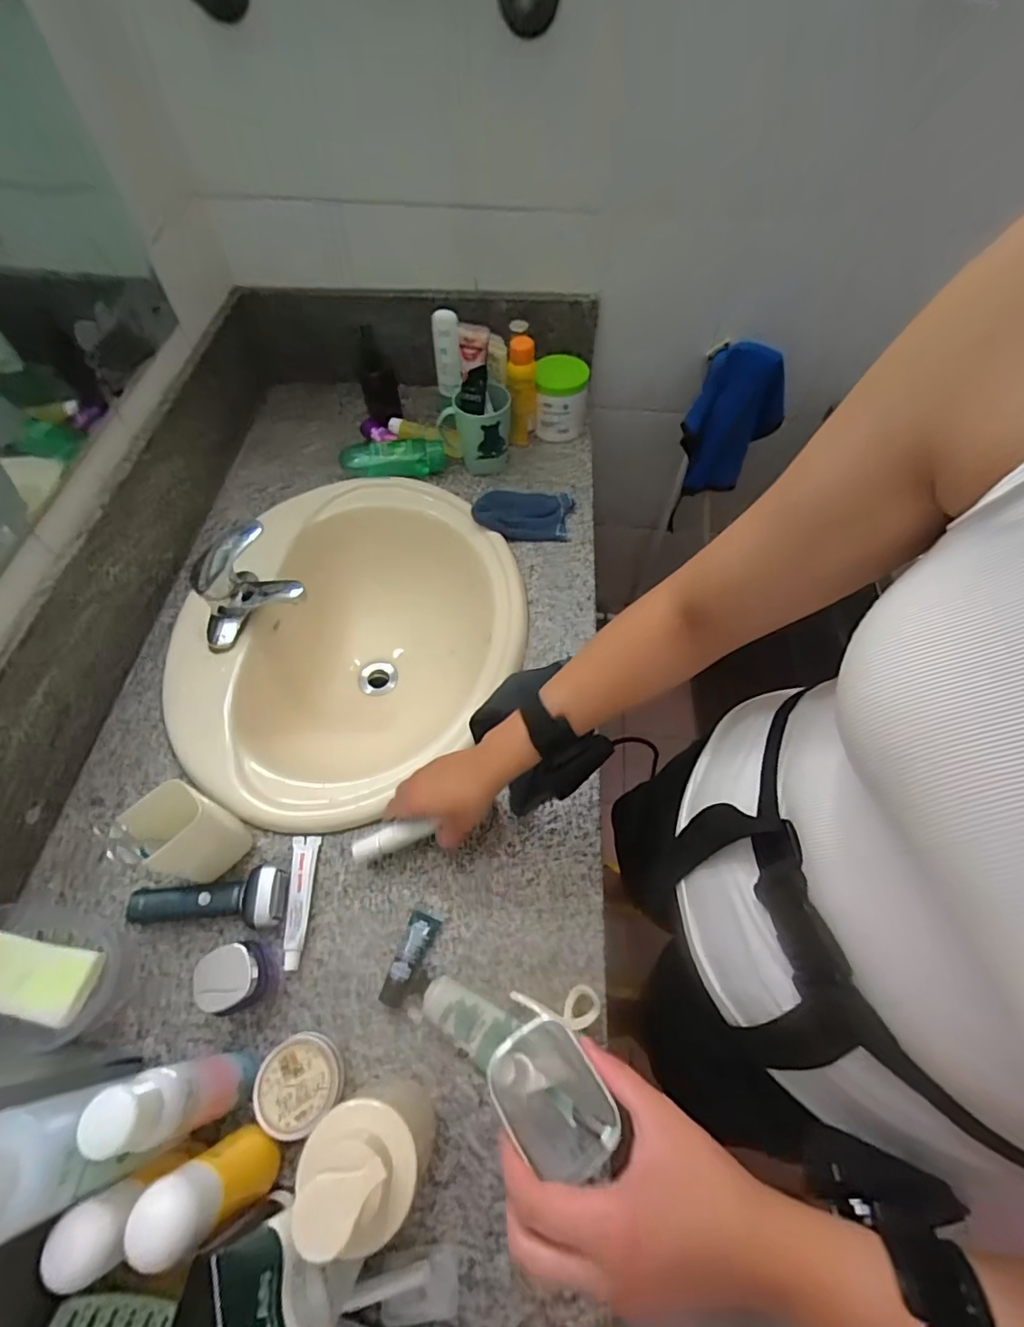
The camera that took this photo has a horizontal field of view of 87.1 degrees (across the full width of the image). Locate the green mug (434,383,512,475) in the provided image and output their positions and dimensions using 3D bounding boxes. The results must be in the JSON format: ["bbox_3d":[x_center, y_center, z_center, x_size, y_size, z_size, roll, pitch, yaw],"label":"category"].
[{"bbox_3d":[-0.055,-0.359,0.817,0.103,0.130,0.073,-15,61,-10],"label":"green mug"}]

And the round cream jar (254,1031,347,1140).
[{"bbox_3d":[-0.179,0.355,0.459,0.070,0.031,0.064,1,59,-1],"label":"round cream jar"}]

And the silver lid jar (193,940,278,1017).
[{"bbox_3d":[-0.249,0.284,0.486,0.052,0.049,0.054,1,59,-1],"label":"silver lid jar"}]

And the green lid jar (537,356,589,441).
[{"bbox_3d":[0.080,-0.437,0.875,0.082,0.106,0.090,1,59,-1],"label":"green lid jar"}]

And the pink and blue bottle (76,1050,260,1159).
[{"bbox_3d":[-0.244,0.323,0.403,0.052,0.172,0.044,-13,60,-9],"label":"pink and blue bottle"}]

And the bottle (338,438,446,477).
[{"bbox_3d":[-0.190,-0.326,0.850,0.166,0.037,0.057,-4,59,-4],"label":"bottle"}]

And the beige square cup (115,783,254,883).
[{"bbox_3d":[-0.304,0.161,0.512,0.050,0.117,0.067,41,66,20],"label":"beige square cup"}]

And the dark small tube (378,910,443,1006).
[{"bbox_3d":[-0.099,0.281,0.515,0.029,0.020,0.081,21,61,11],"label":"dark small tube"}]

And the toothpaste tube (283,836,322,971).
[{"bbox_3d":[-0.213,0.237,0.543,0.026,0.014,0.123,-5,59,-4],"label":"toothpaste tube"}]

